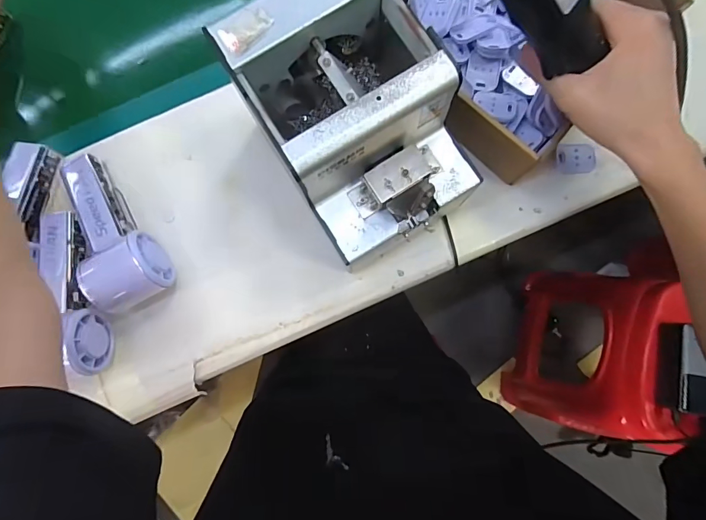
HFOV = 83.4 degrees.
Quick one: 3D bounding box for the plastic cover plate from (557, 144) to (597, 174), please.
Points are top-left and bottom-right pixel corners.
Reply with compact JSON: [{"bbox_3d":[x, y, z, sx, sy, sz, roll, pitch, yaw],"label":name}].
[{"bbox_3d":[0.214,-0.097,0.378,0.035,0.004,0.029,4,82,3],"label":"plastic cover plate"}]

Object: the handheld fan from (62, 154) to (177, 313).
[{"bbox_3d":[-0.222,-0.029,0.361,0.060,0.055,0.145,-30,81,-2],"label":"handheld fan"}]

